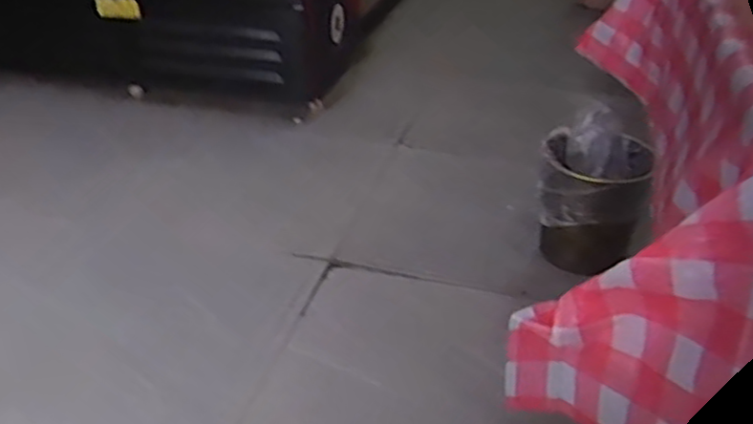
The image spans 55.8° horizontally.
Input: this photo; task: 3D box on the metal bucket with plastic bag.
[{"bbox_3d":[0.489,-0.040,1.639,0.250,0.274,0.252,11,33,16],"label":"metal bucket with plastic bag"}]

